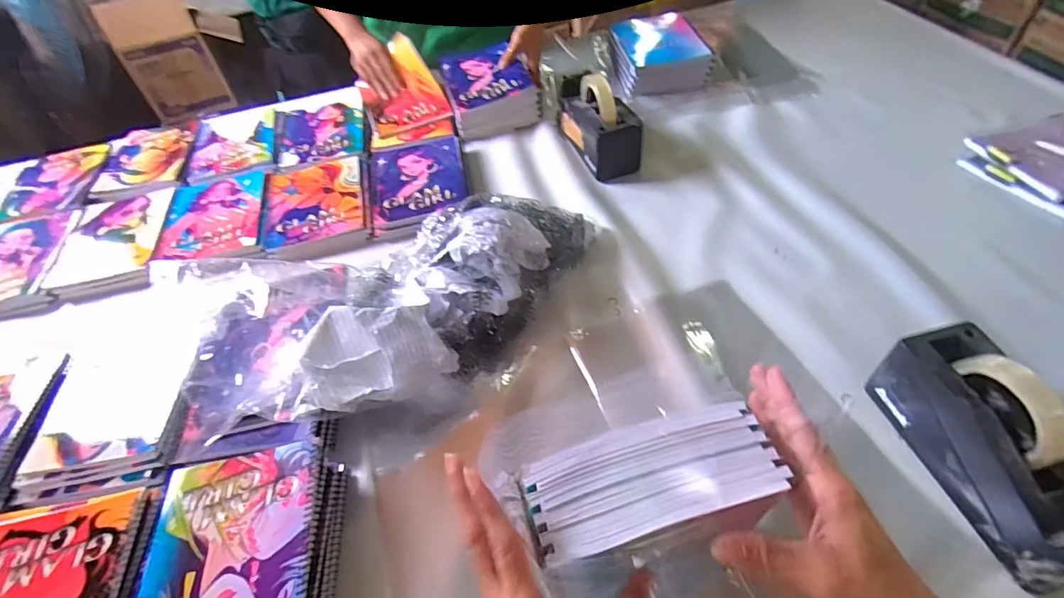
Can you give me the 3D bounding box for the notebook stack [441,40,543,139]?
[{"bbox_3d":[-0.080,-0.398,0.944,0.156,0.066,0.194,-14,49,-6],"label":"notebook stack"}]

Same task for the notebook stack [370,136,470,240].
[{"bbox_3d":[-0.189,-0.194,0.832,0.157,0.037,0.215,-11,48,-4],"label":"notebook stack"}]

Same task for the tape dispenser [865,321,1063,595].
[{"bbox_3d":[0.400,0.119,0.420,0.069,0.111,0.195,-13,48,-5],"label":"tape dispenser"}]

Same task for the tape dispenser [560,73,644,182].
[{"bbox_3d":[0.107,-0.303,0.827,0.086,0.125,0.195,-16,49,-8],"label":"tape dispenser"}]

